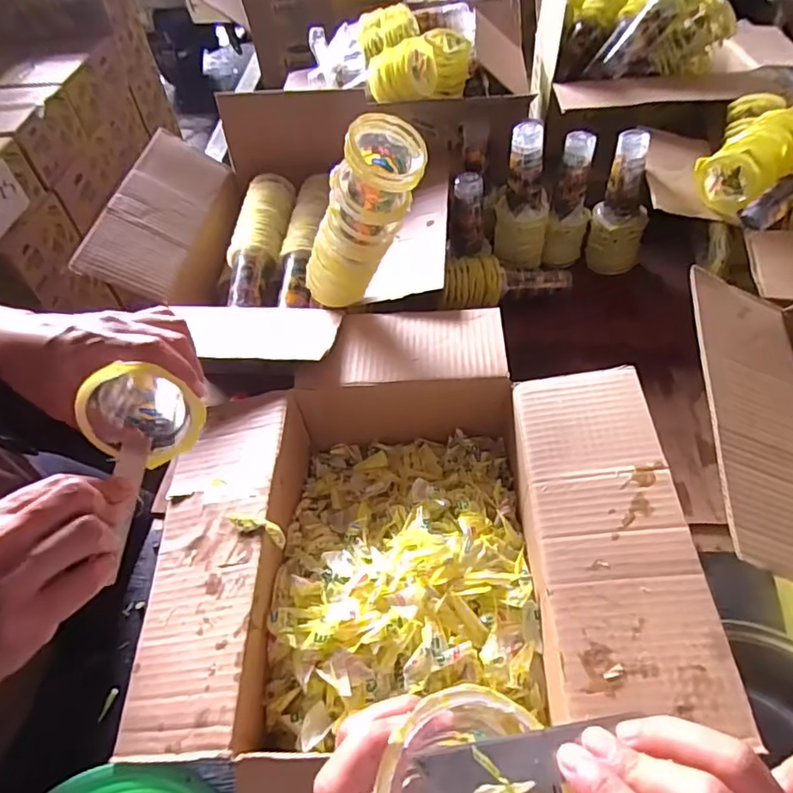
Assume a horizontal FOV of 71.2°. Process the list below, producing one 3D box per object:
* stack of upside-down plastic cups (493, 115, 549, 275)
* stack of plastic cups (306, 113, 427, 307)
[{"bbox_3d":[0.186,-0.278,0.799,0.079,0.194,0.079,-30,56,-18],"label":"stack of upside-down plastic cups"},{"bbox_3d":[-0.040,-0.170,0.569,0.078,0.219,0.070,22,54,-8],"label":"stack of plastic cups"}]

